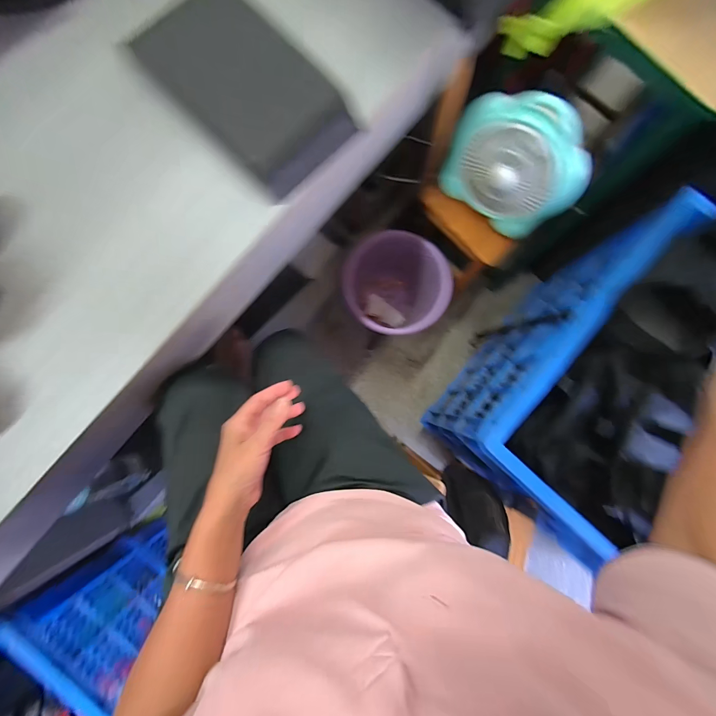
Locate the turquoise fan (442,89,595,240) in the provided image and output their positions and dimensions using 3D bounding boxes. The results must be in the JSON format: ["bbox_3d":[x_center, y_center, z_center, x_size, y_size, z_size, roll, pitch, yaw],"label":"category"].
[{"bbox_3d":[0.302,-0.377,0.656,0.240,0.246,0.079,37,71,0],"label":"turquoise fan"}]

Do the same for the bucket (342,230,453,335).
[{"bbox_3d":[0.098,-0.189,1.025,0.255,0.306,0.271,0,84,-4],"label":"bucket"}]

